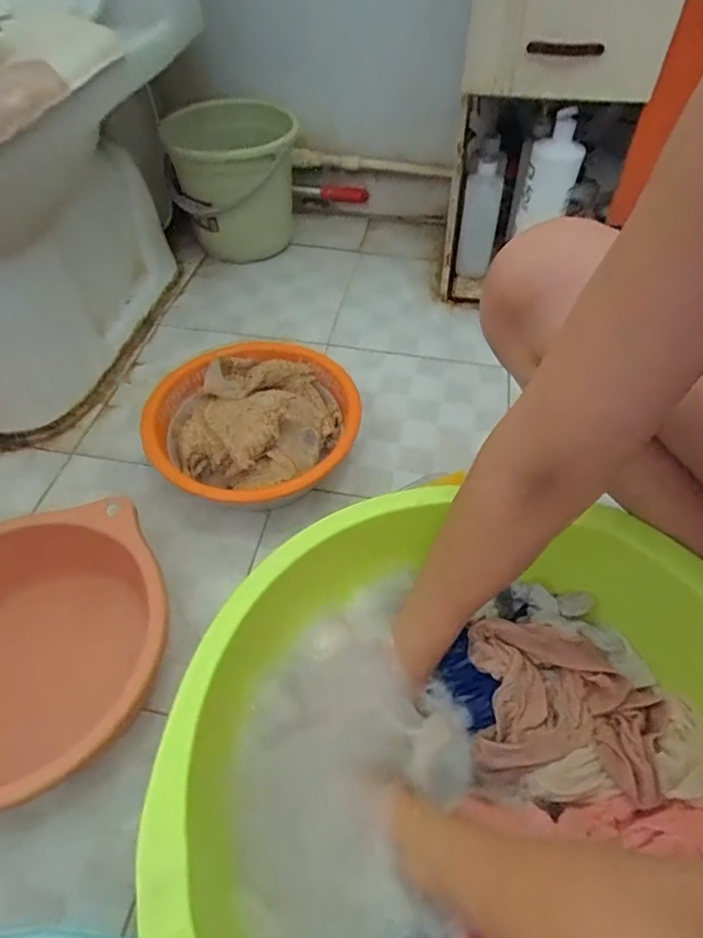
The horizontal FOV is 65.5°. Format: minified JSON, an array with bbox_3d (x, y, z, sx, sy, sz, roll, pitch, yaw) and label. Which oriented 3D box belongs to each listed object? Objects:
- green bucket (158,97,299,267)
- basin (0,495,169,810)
[{"bbox_3d":[-0.217,-0.532,1.036,0.234,0.224,0.276,-6,52,-6],"label":"green bucket"},{"bbox_3d":[-0.304,0.182,0.525,0.260,0.114,0.253,1,51,-1],"label":"basin"}]

